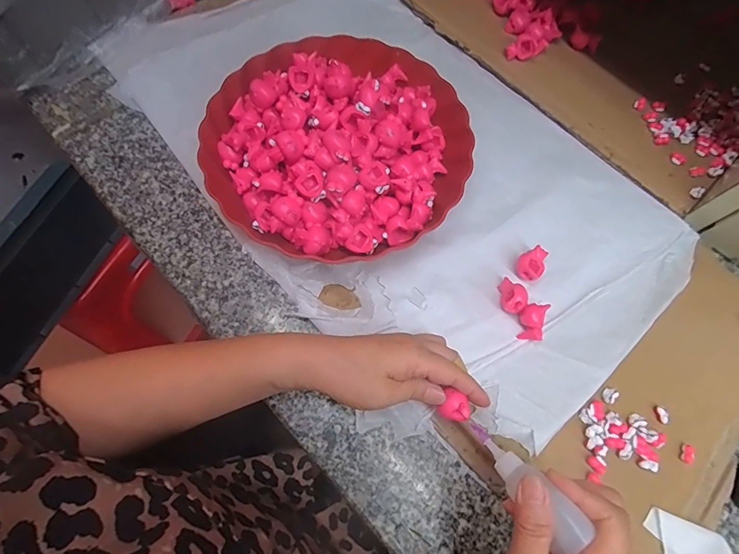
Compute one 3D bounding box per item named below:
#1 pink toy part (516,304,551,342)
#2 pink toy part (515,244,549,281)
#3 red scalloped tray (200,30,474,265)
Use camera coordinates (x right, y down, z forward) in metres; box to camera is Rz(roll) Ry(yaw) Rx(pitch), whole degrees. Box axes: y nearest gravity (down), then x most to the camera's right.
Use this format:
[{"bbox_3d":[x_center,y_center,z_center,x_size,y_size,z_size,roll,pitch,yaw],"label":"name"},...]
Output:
[{"bbox_3d":[0.141,0.039,0.350,0.020,0.023,0.029,12,73,3],"label":"pink toy part"},{"bbox_3d":[0.151,-0.010,0.375,0.034,0.016,0.025,-39,77,-12],"label":"pink toy part"},{"bbox_3d":[-0.028,-0.129,0.384,0.240,0.060,0.234,11,73,2],"label":"red scalloped tray"}]

